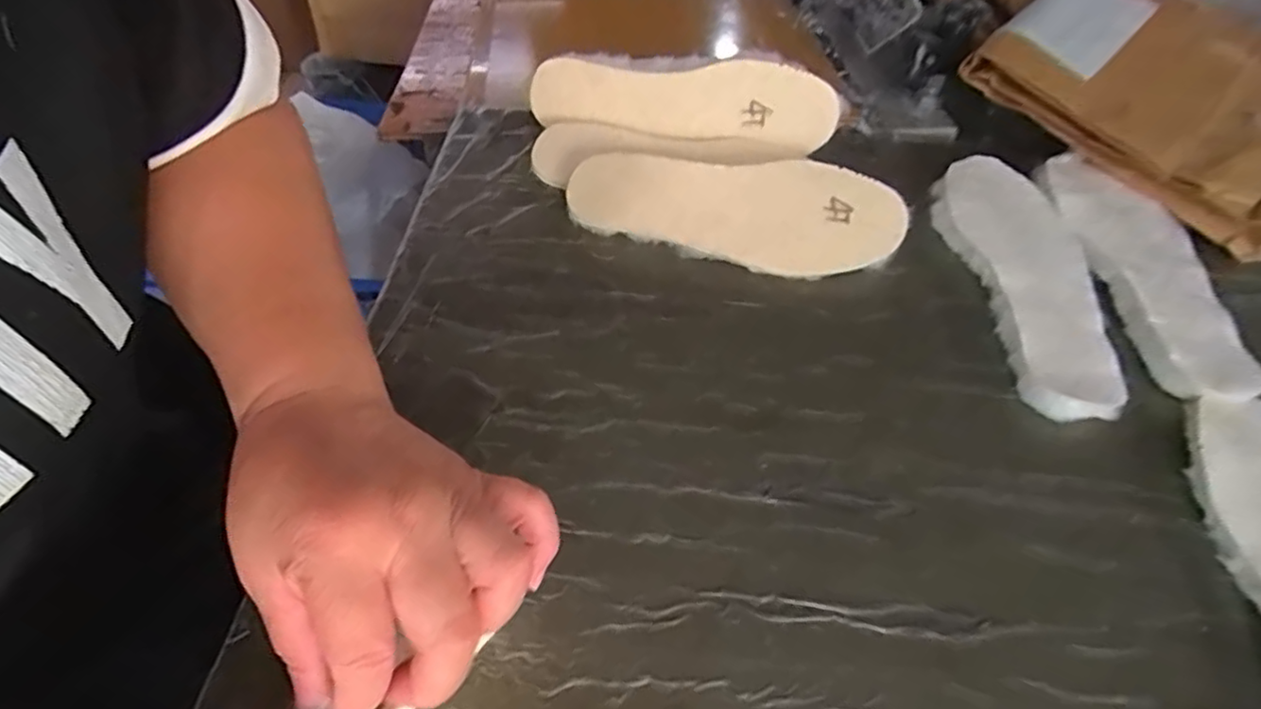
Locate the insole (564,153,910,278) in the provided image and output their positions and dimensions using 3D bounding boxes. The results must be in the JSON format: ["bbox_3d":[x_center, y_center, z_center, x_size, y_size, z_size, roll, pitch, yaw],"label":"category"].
[{"bbox_3d":[0.080,-0.115,0.495,0.251,0.012,0.087,13,79,7],"label":"insole"}]

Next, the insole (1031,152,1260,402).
[{"bbox_3d":[0.395,-0.072,0.493,0.084,0.014,0.251,5,51,-1],"label":"insole"}]

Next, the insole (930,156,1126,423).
[{"bbox_3d":[0.308,-0.060,0.491,0.101,0.028,0.255,0,51,-5],"label":"insole"}]

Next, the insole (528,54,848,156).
[{"bbox_3d":[0.040,-0.219,0.546,0.260,0.066,0.018,10,28,7],"label":"insole"}]

